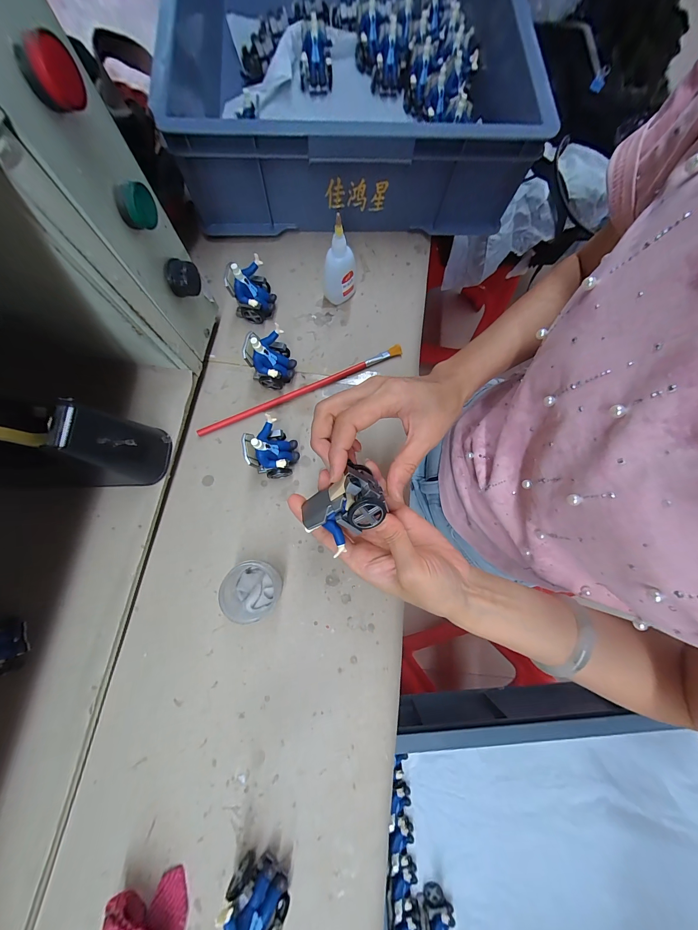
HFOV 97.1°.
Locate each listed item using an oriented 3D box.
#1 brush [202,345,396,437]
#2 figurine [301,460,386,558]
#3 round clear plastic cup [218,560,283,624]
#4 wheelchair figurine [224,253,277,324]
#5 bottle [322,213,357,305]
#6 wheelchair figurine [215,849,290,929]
[{"bbox_3d":[-0.055,-0.090,0.369,0.258,0.008,0.011,-25,79,-7],"label":"brush"},{"bbox_3d":[-0.002,0.030,0.229,0.060,0.041,0.046,-38,81,-9],"label":"figurine"},{"bbox_3d":[-0.095,0.122,0.303,0.061,0.042,0.056,0,77,-1],"label":"round clear plastic cup"},{"bbox_3d":[-0.115,-0.204,0.364,0.051,0.059,0.045,-26,79,-7],"label":"wheelchair figurine"},{"bbox_3d":[-0.011,-0.236,0.356,0.041,0.097,0.035,-2,77,-2],"label":"bottle"},{"bbox_3d":[-0.075,0.356,0.239,0.050,0.060,0.046,10,77,1],"label":"wheelchair figurine"}]

